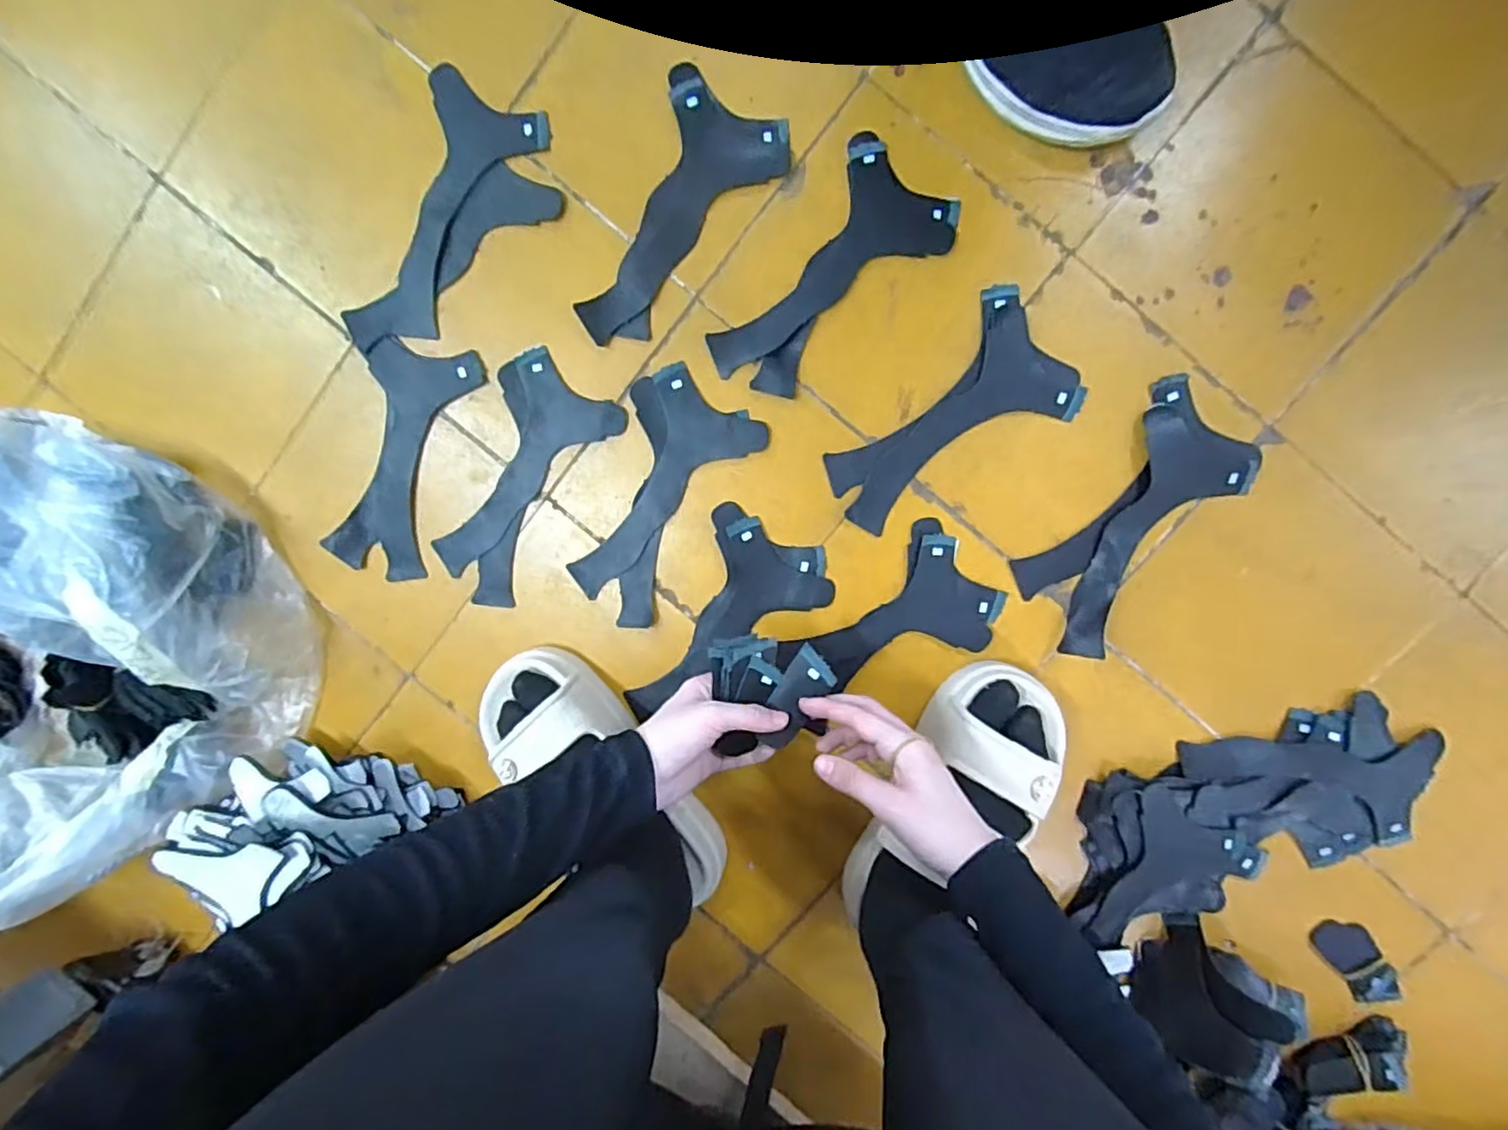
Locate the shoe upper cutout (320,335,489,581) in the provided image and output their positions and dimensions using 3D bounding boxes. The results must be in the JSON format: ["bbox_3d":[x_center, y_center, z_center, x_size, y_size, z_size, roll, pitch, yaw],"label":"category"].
[{"bbox_3d":[-0.290,-0.085,0.537,0.085,0.008,0.193,18,99,1],"label":"shoe upper cutout"}]

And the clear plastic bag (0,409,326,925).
[{"bbox_3d":[-0.573,0.078,0.503,0.350,0.185,0.321,-40,94,8],"label":"clear plastic bag"}]

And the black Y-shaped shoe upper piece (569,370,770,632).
[{"bbox_3d":[-0.085,-0.055,0.535,0.105,0.006,0.197,33,98,-1],"label":"black Y-shaped shoe upper piece"}]

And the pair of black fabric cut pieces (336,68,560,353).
[{"bbox_3d":[-0.236,-0.259,0.515,0.121,0.010,0.215,30,99,-1],"label":"pair of black fabric cut pieces"}]

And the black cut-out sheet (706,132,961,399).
[{"bbox_3d":[0.060,-0.215,0.500,0.098,0.004,0.198,38,98,-2],"label":"black cut-out sheet"}]

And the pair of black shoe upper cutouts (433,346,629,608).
[{"bbox_3d":[-0.192,-0.065,0.537,0.098,0.006,0.200,30,99,-1],"label":"pair of black shoe upper cutouts"}]

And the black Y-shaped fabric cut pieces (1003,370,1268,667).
[{"bbox_3d":[0.288,-0.035,0.499,0.098,0.025,0.202,41,98,-3],"label":"black Y-shaped fabric cut pieces"}]

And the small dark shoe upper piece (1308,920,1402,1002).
[{"bbox_3d":[0.503,0.331,0.544,0.041,0.015,0.080,-37,94,7],"label":"small dark shoe upper piece"}]

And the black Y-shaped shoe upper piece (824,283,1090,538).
[{"bbox_3d":[0.148,-0.112,0.509,0.195,0.004,0.104,-37,94,8],"label":"black Y-shaped shoe upper piece"}]

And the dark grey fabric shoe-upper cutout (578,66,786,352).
[{"bbox_3d":[-0.065,-0.265,0.501,0.097,0.006,0.200,35,98,-2],"label":"dark grey fabric shoe-upper cutout"}]

